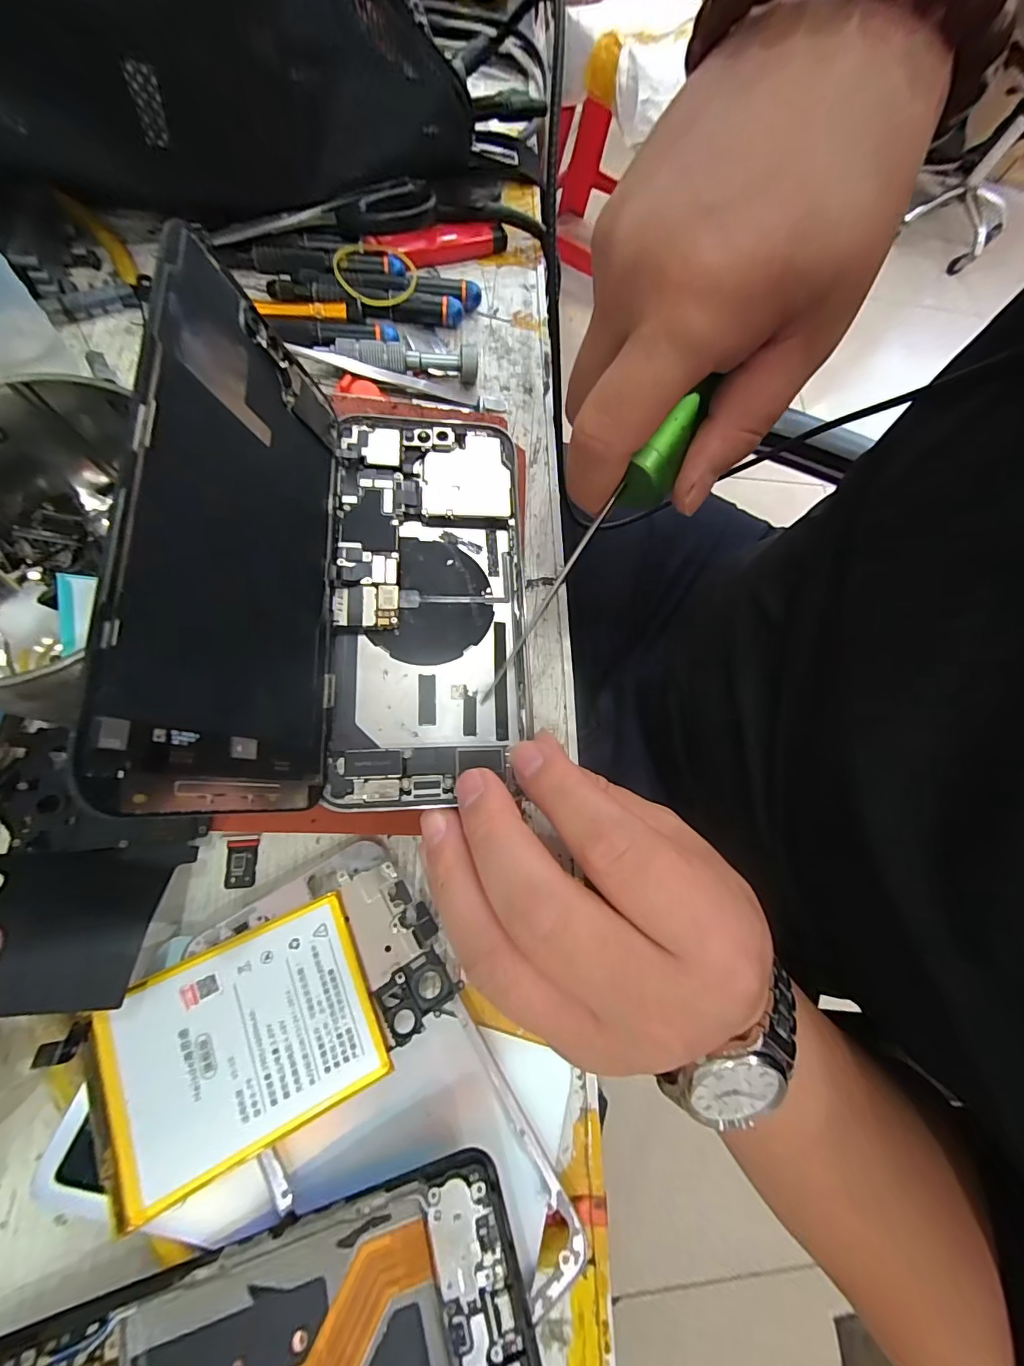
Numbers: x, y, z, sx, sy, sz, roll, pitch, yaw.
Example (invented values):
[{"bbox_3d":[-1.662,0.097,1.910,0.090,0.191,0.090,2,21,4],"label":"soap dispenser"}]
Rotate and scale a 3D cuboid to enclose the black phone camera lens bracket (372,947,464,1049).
[{"bbox_3d":[-0.034,0.112,0.168,0.027,0.006,0.020,-34,81,-16],"label":"black phone camera lens bracket"}]

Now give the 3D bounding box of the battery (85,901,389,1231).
[{"bbox_3d":[-0.087,0.115,0.151,0.079,0.005,0.058,-20,74,-19],"label":"battery"}]

